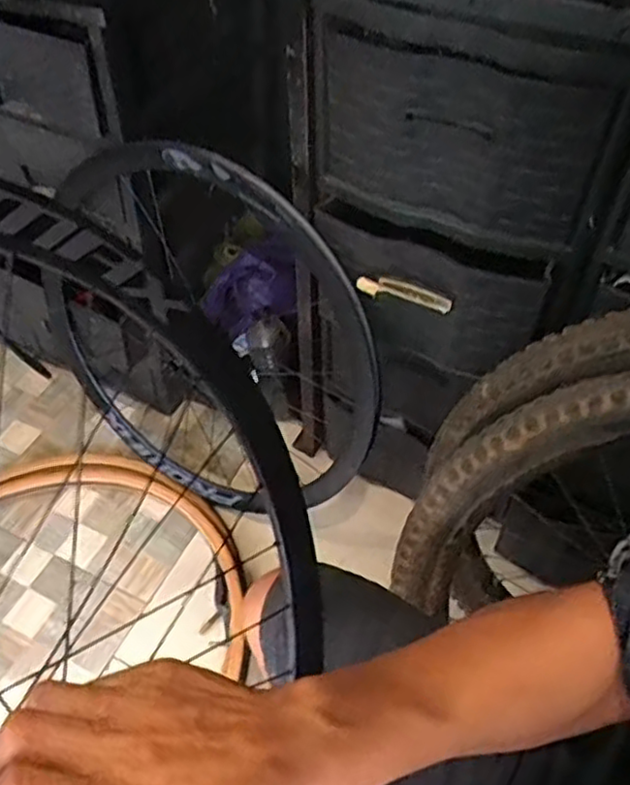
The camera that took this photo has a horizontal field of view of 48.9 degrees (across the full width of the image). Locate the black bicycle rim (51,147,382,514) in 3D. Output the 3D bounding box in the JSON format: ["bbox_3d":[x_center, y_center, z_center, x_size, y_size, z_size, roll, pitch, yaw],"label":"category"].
[{"bbox_3d":[-0.194,-0.078,1.106,0.626,0.640,0.054,54,43,-8],"label":"black bicycle rim"}]

